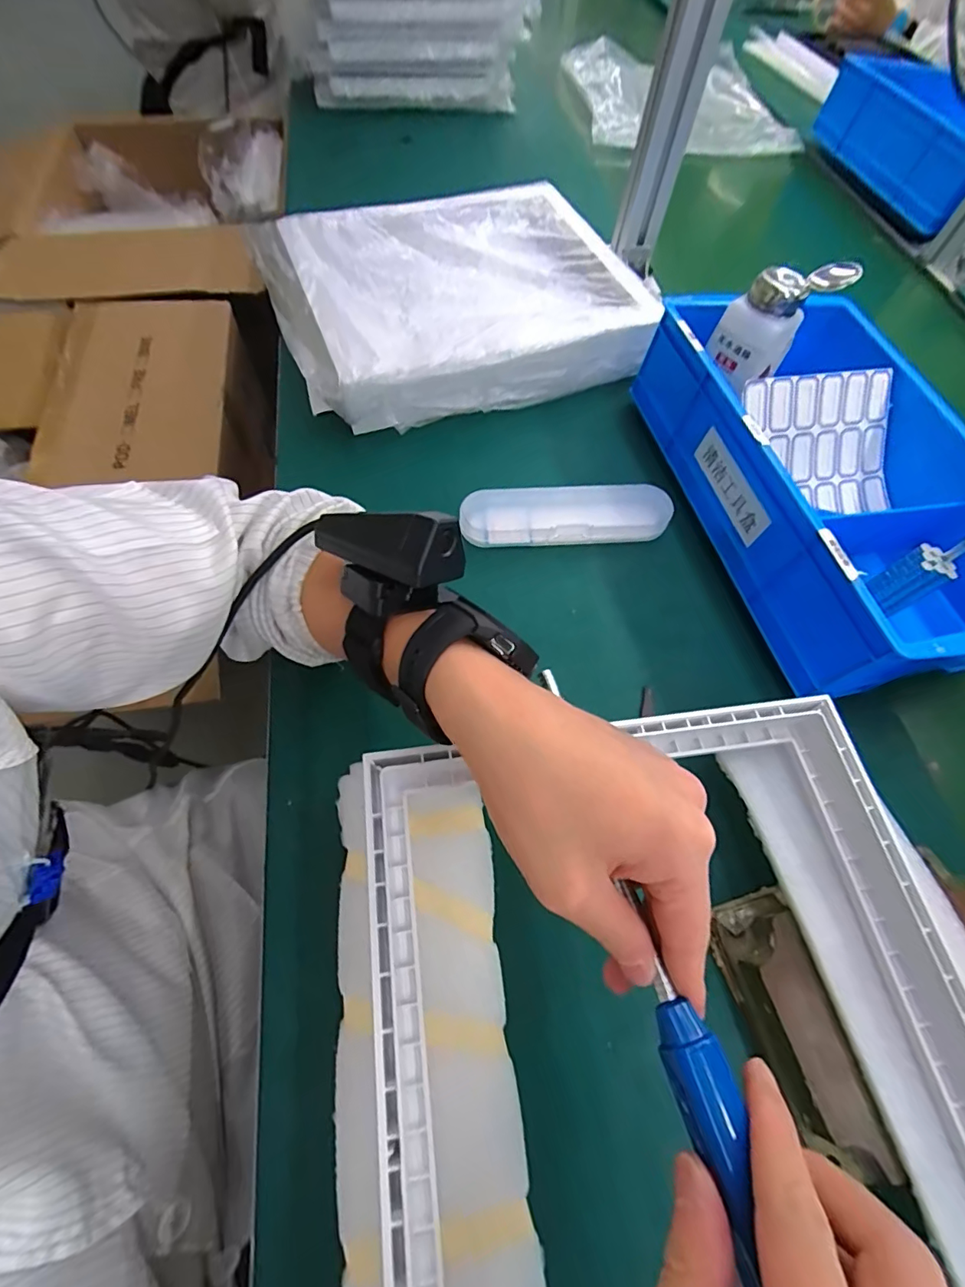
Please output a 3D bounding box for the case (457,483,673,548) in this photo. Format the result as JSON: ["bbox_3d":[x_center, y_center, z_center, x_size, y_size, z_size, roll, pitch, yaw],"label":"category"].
[{"bbox_3d":[0.069,-0.107,0.420,0.170,0.035,0.043,-1,63,-3],"label":"case"}]

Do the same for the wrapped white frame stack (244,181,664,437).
[{"bbox_3d":[-0.030,-0.360,0.530,0.353,0.078,0.307,-21,66,-13],"label":"wrapped white frame stack"}]

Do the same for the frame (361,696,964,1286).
[{"bbox_3d":[0.101,0.192,0.227,0.293,0.035,0.322,-8,64,-7],"label":"frame"}]

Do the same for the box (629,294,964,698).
[{"bbox_3d":[0.285,-0.133,0.410,0.196,0.107,0.342,-12,64,-9],"label":"box"}]

